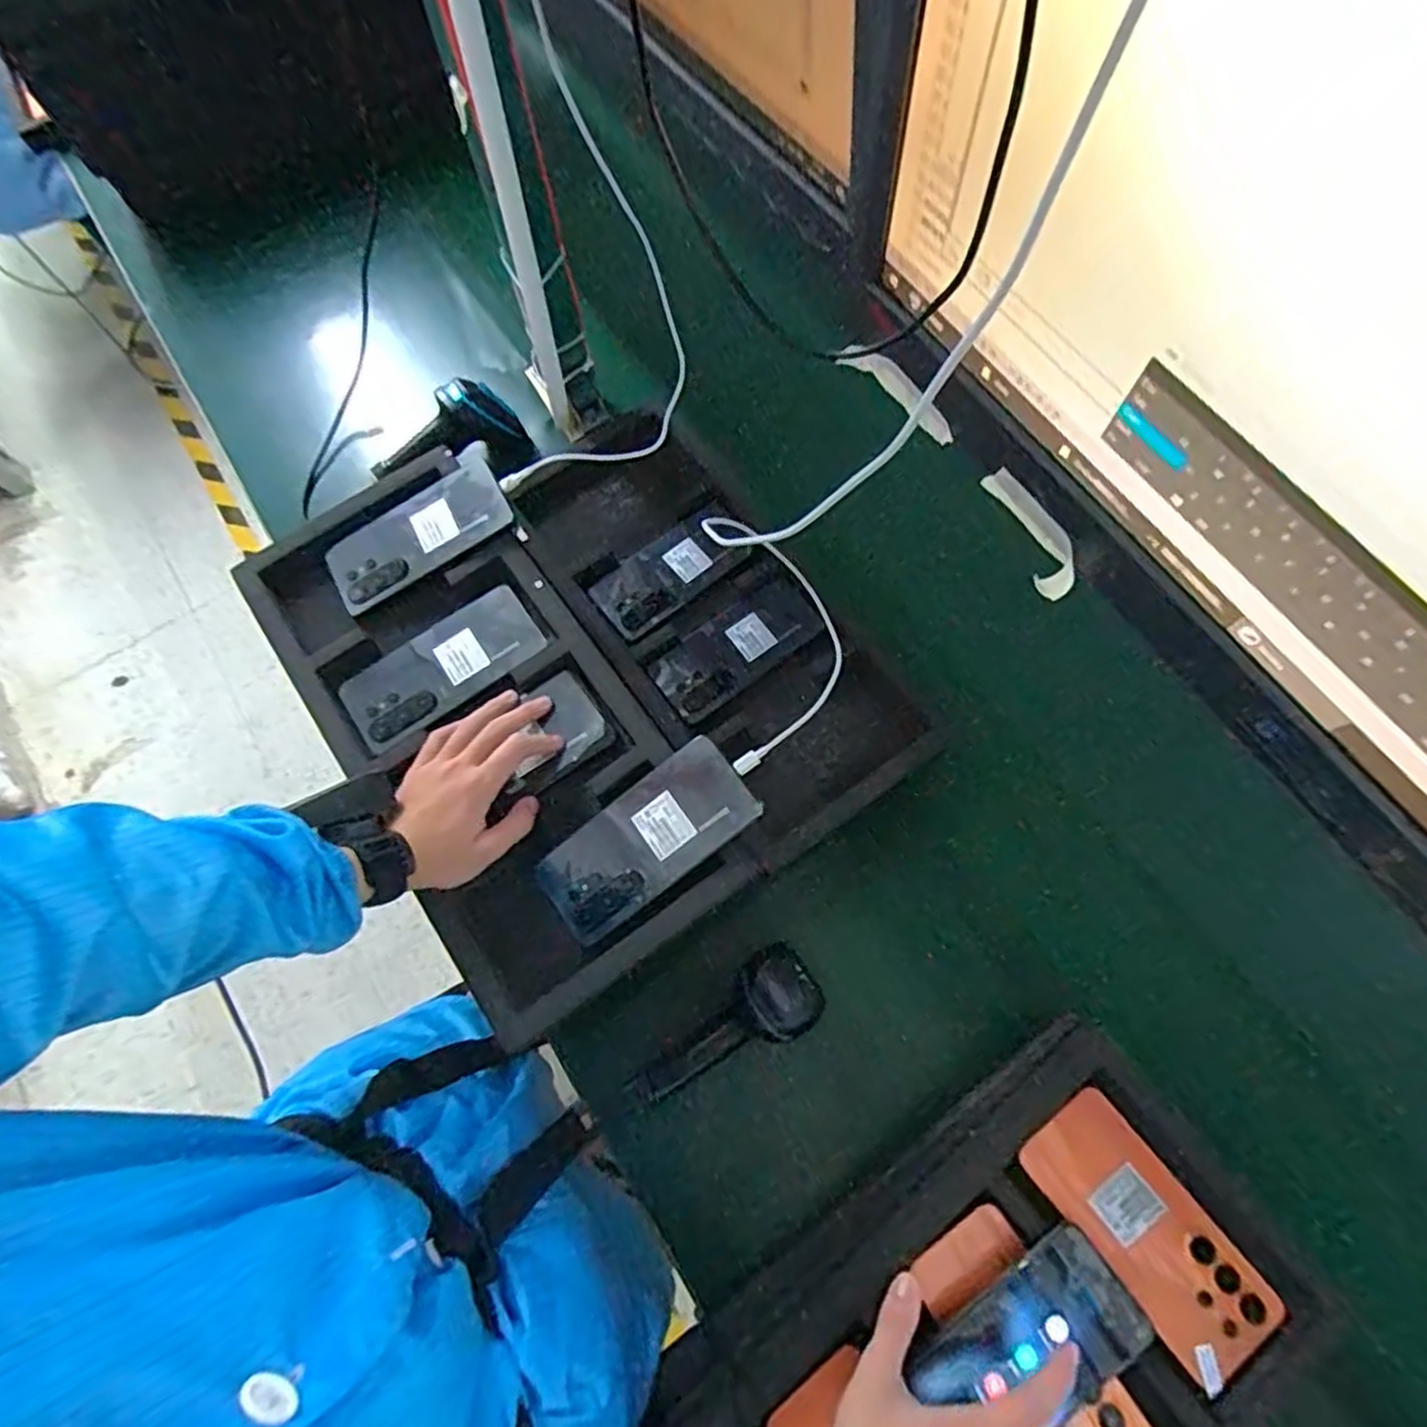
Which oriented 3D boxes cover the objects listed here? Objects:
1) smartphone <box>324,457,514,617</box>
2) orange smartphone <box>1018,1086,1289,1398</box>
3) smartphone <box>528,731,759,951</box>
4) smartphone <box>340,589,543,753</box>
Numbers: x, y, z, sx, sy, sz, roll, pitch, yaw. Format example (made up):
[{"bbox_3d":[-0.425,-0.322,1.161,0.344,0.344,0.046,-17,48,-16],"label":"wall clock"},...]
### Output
[{"bbox_3d":[-0.268,-0.161,0.666,0.171,0.016,0.078,-31,79,1],"label":"smartphone"},{"bbox_3d":[0.299,0.355,0.504,0.077,0.011,0.173,-36,73,-10],"label":"orange smartphone"},{"bbox_3d":[-0.051,0.096,0.559,0.168,0.008,0.077,-38,74,-1],"label":"smartphone"},{"bbox_3d":[-0.235,-0.040,0.640,0.171,0.011,0.081,-33,73,-9],"label":"smartphone"}]

